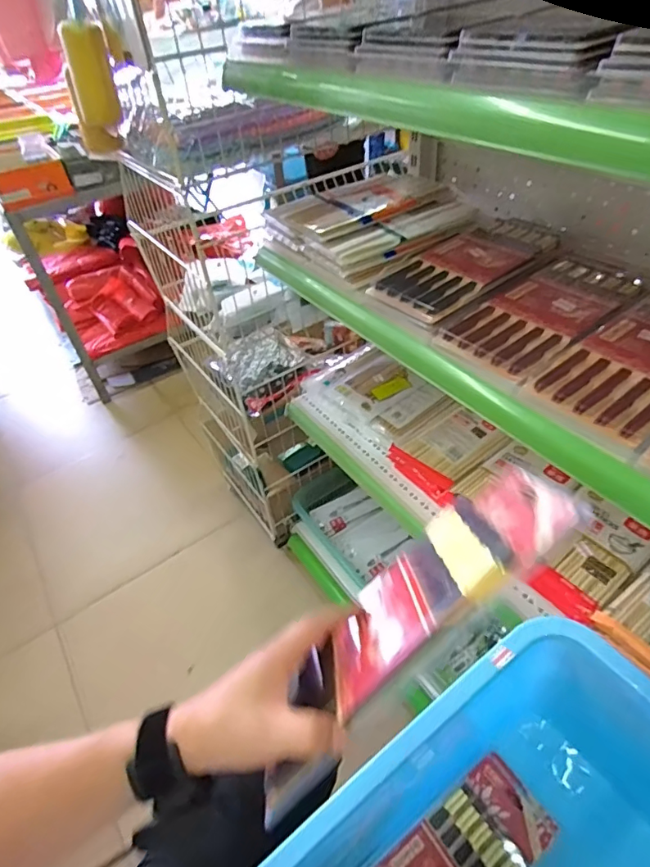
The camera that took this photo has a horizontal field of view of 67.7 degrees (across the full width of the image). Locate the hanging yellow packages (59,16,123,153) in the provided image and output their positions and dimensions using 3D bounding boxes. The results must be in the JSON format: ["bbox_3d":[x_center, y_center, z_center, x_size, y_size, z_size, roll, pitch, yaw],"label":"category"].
[{"bbox_3d":[-0.336,-0.490,0.718,0.058,0.178,0.061,-32,76,-24],"label":"hanging yellow packages"}]

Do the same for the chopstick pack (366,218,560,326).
[{"bbox_3d":[0.181,-0.213,0.613,0.248,0.021,0.114,-33,50,-25],"label":"chopstick pack"}]

